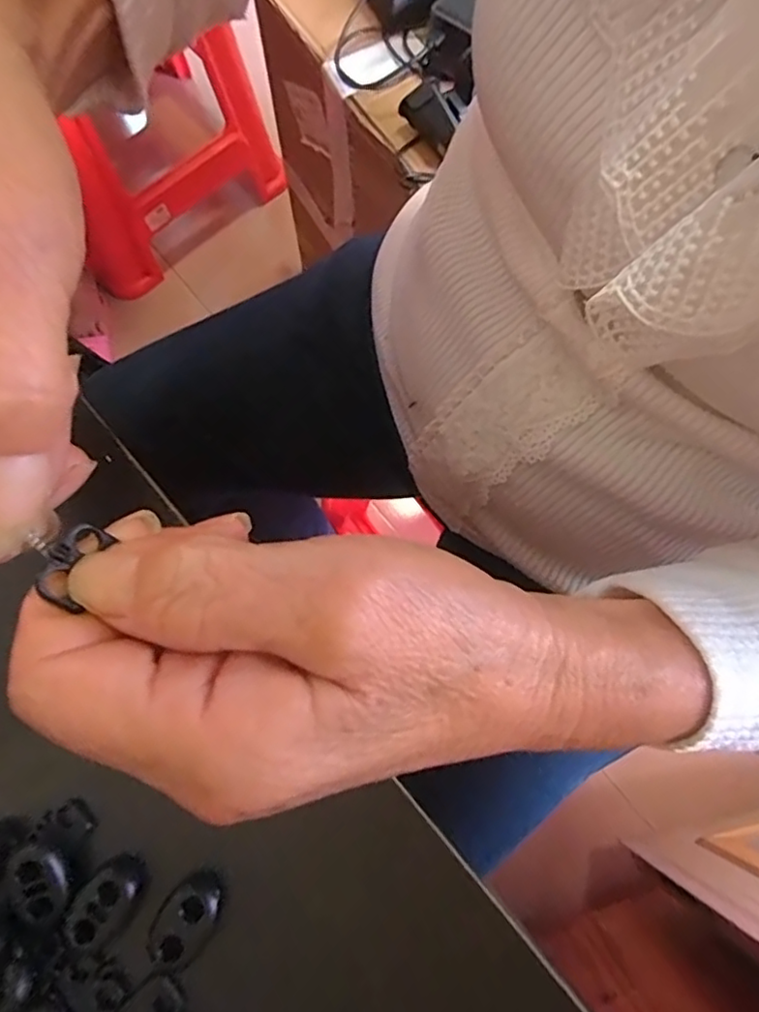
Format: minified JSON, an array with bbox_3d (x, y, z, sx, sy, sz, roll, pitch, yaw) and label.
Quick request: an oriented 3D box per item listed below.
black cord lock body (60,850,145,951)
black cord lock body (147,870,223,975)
[{"bbox_3d":[-0.074,0.107,0.160,0.014,0.006,0.023,34,78,7],"label":"black cord lock body"},{"bbox_3d":[-0.052,0.110,0.158,0.015,0.007,0.021,38,79,8],"label":"black cord lock body"}]

